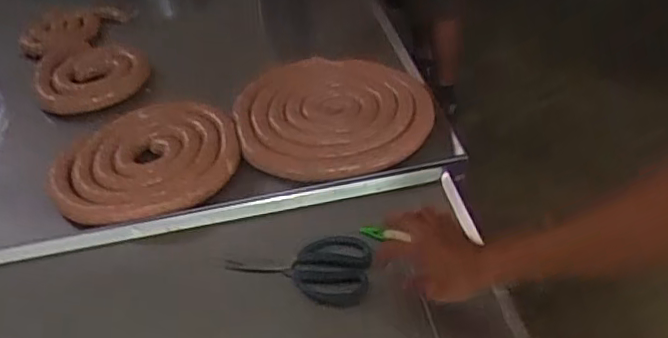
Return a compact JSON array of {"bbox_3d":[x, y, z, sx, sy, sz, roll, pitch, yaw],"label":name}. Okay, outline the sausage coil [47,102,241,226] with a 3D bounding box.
[{"bbox_3d":[-0.302,-0.017,0.977,0.299,0.040,0.271,-4,49,3],"label":"sausage coil"}]

